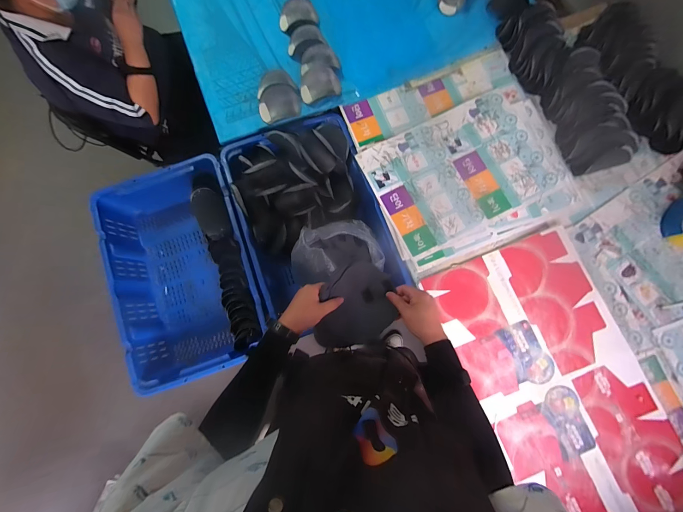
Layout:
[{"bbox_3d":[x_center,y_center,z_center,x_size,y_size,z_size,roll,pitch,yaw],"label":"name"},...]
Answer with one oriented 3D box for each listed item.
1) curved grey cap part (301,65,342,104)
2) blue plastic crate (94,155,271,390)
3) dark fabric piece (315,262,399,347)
[{"bbox_3d":[-0.074,-0.576,0.978,0.134,0.036,0.103,-17,80,-2],"label":"curved grey cap part"},{"bbox_3d":[-0.501,0.050,0.983,0.440,0.191,0.663,-19,80,-2],"label":"blue plastic crate"},{"bbox_3d":[0.030,0.108,0.624,0.162,0.071,0.179,-2,80,1],"label":"dark fabric piece"}]

